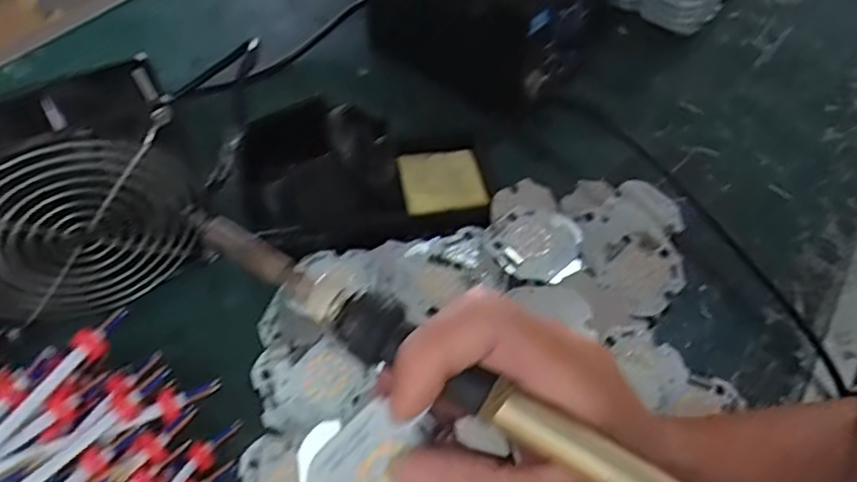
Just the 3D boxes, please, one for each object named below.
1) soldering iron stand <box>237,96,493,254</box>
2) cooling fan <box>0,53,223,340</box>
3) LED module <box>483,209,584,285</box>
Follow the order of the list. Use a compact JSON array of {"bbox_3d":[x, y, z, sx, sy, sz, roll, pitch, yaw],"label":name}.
[{"bbox_3d":[-0.033,-0.044,0.371,0.141,0.057,0.064,-8,54,-11],"label":"soldering iron stand"},{"bbox_3d":[-0.172,-0.015,0.321,0.118,0.121,0.048,-26,59,-23],"label":"cooling fan"},{"bbox_3d":[0.064,0.002,0.374,0.053,0.008,0.048,-28,60,-24],"label":"LED module"}]

